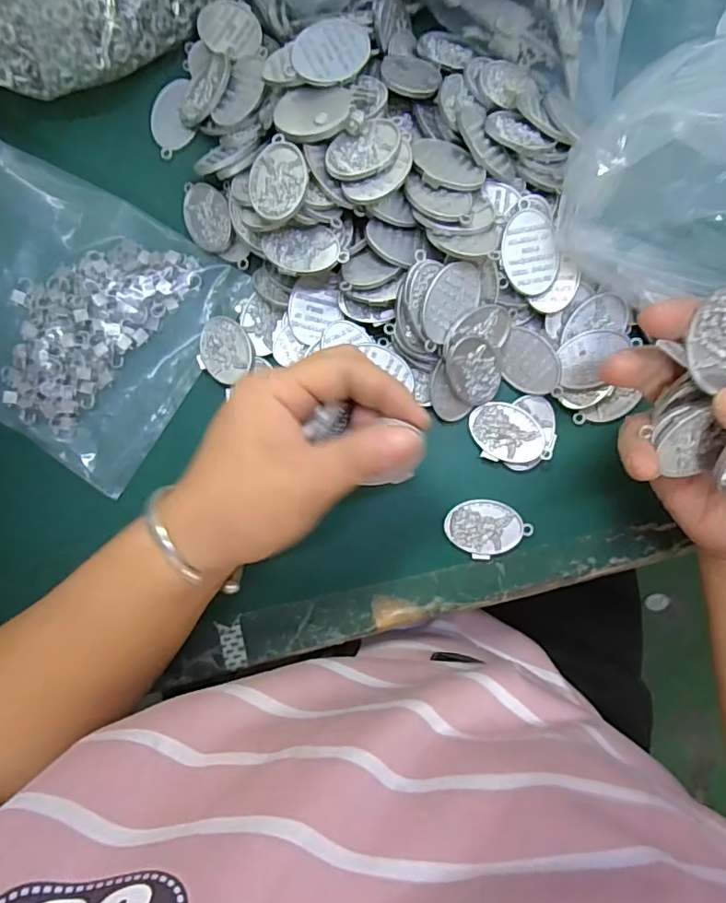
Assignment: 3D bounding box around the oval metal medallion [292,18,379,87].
[{"bbox_3d":[-0.016,-0.202,0.267,0.040,0.008,0.032,-41,86,1],"label":"oval metal medallion"}]

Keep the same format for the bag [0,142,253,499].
[{"bbox_3d":[-0.191,-0.090,0.305,0.203,0.026,0.143,32,92,2],"label":"bag"}]

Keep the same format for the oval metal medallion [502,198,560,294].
[{"bbox_3d":[0.087,-0.106,0.275,0.028,0.004,0.046,-5,101,-1],"label":"oval metal medallion"}]

